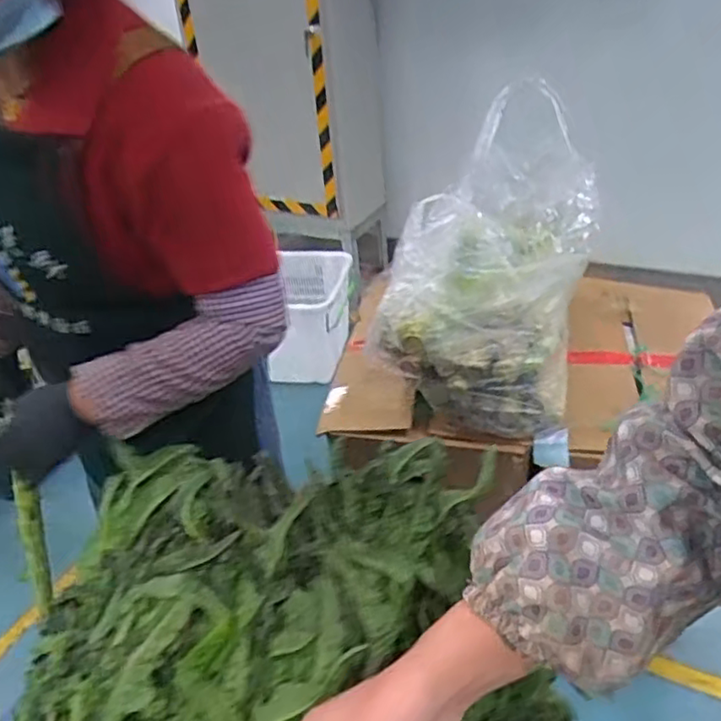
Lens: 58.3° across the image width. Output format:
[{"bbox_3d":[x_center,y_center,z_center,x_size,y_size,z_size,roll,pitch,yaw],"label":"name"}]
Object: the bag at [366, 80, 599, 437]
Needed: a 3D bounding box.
[{"bbox_3d":[0.268,-0.216,1.306,0.352,0.300,0.672,10,62,18],"label":"bag"}]

